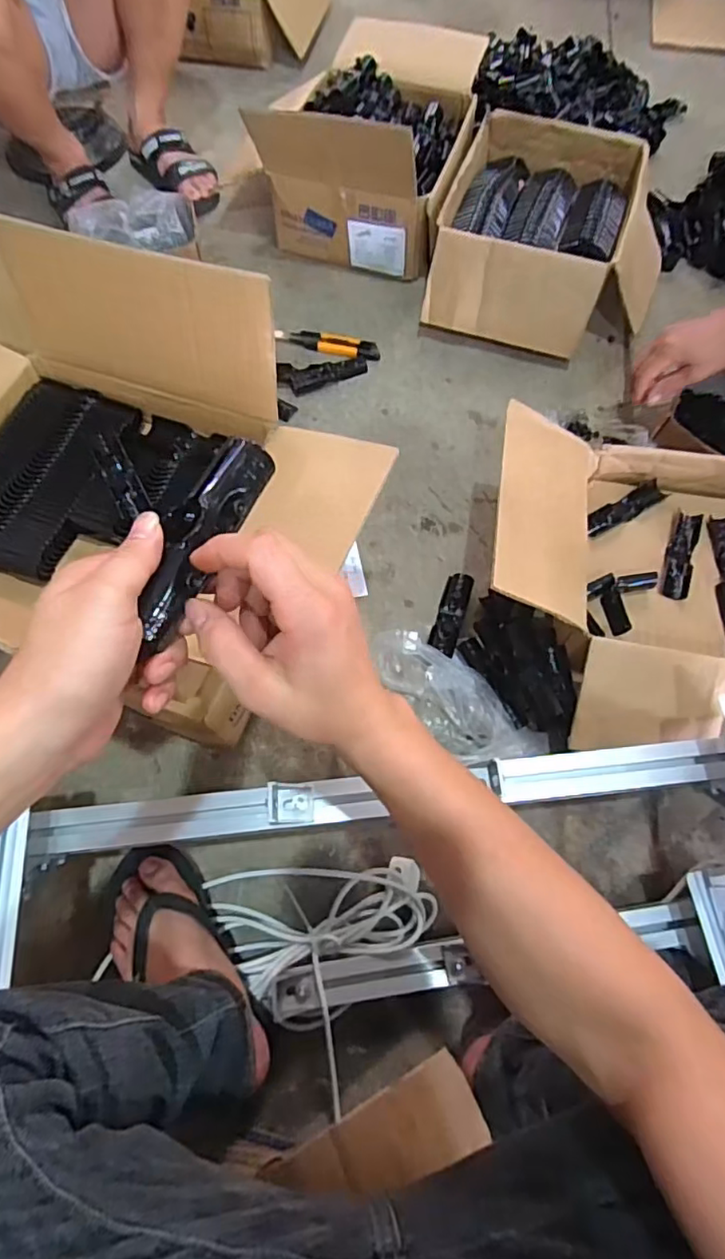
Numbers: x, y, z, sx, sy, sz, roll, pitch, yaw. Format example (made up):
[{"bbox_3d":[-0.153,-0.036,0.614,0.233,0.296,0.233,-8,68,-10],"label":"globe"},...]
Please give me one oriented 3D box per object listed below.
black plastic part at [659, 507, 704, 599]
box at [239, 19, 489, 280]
[{"bbox_3d":[0.407,-0.096,0.751,0.033,0.012,0.129,20,69,8],"label":"black plastic part"},{"bbox_3d":[0.020,-0.908,1.063,0.335,0.223,0.461,14,69,6],"label":"box"}]

